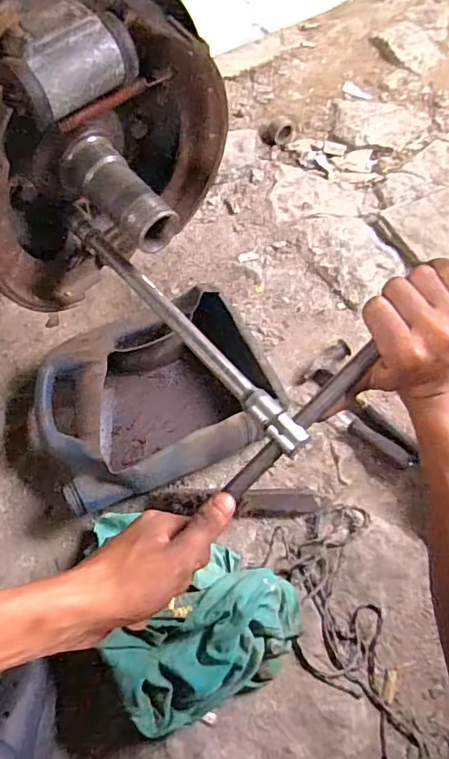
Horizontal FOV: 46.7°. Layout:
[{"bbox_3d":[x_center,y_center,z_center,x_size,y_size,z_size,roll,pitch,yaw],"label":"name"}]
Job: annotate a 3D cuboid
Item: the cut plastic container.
[{"bbox_3d":[-0.093,0.024,0.719,0.293,0.088,0.227,-24,68,-12],"label":"cut plastic container"}]

